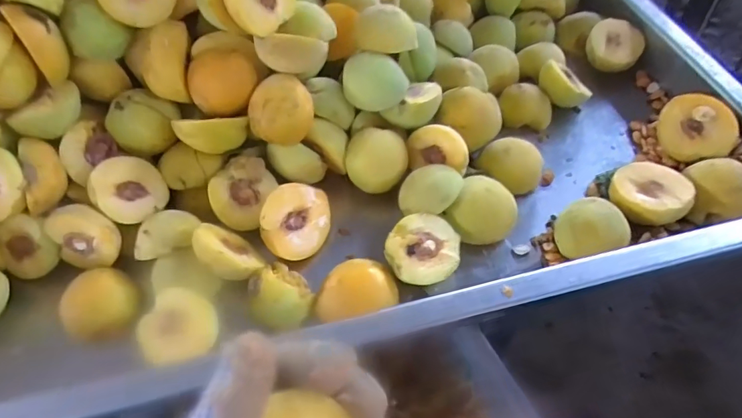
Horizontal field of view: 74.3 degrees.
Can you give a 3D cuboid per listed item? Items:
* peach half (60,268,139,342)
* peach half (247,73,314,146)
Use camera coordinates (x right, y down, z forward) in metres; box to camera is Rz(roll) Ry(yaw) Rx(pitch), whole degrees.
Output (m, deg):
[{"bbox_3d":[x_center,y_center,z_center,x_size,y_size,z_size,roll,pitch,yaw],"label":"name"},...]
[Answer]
[{"bbox_3d":[-0.217,0.074,0.390,0.054,0.024,0.053,-1,54,2],"label":"peach half"},{"bbox_3d":[-0.076,-0.087,0.427,0.051,0.061,0.034,8,3,-33],"label":"peach half"}]

